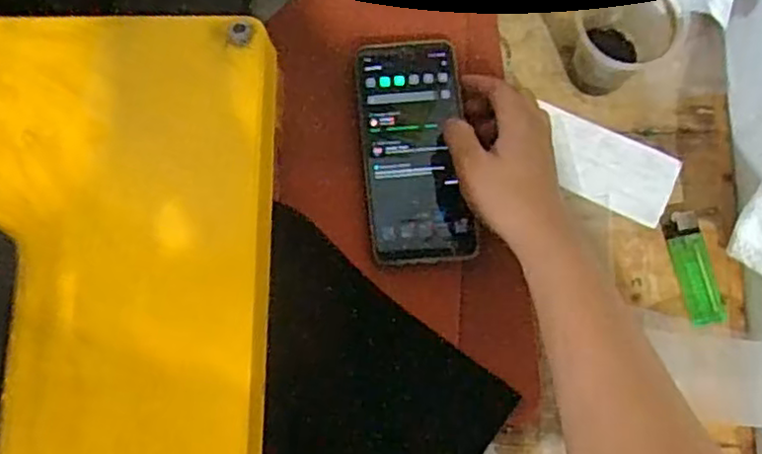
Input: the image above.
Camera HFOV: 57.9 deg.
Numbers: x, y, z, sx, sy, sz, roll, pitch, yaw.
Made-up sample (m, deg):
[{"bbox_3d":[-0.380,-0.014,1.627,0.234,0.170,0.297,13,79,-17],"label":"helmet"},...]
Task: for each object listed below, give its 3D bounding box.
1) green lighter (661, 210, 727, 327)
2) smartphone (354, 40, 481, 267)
[{"bbox_3d":[0.227,0.030,0.500,0.025,0.008,0.082,-13,81,0],"label":"green lighter"},{"bbox_3d":[0.025,-0.055,0.497,0.073,0.010,0.160,-5,82,1],"label":"smartphone"}]

